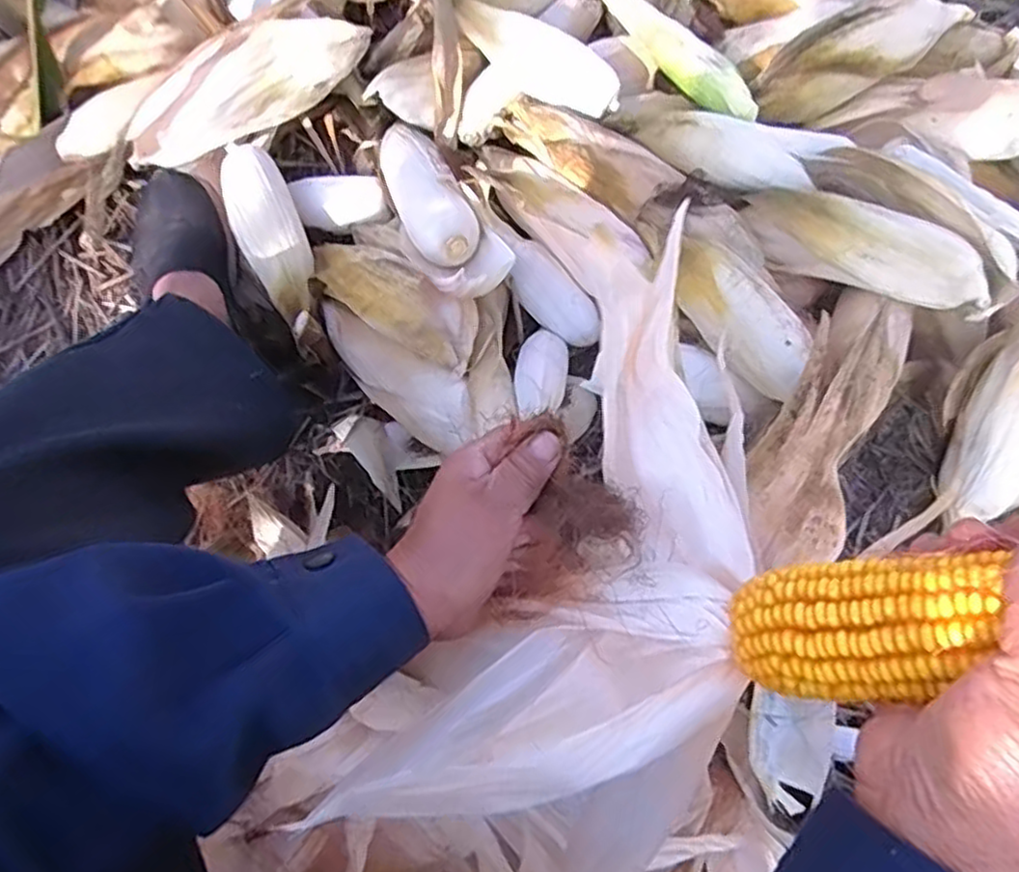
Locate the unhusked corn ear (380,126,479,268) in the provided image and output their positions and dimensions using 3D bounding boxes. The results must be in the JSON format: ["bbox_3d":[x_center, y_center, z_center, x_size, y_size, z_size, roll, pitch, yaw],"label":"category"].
[{"bbox_3d":[-0.086,-0.233,0.643,0.057,0.063,0.178,-26,60,-7],"label":"unhusked corn ear"}]

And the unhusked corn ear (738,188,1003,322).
[{"bbox_3d":[0.304,-0.169,0.597,0.200,0.063,0.084,26,76,8],"label":"unhusked corn ear"}]

